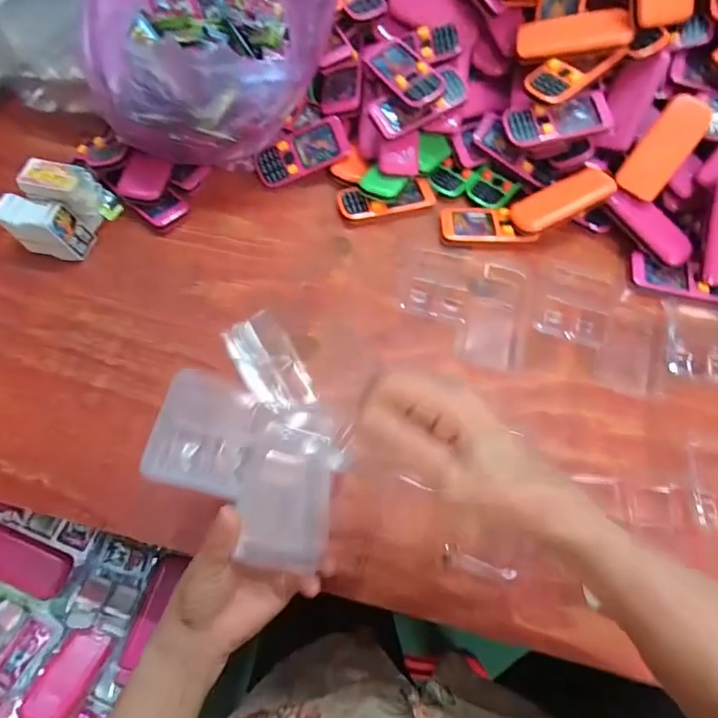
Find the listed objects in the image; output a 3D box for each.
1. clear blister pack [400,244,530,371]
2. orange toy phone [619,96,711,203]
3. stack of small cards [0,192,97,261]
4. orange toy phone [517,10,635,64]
[{"bbox_3d":[0.104,-0.054,0.474,0.126,0.013,0.127,13,65,4],"label":"clear blister pack"},{"bbox_3d":[0.311,-0.215,0.485,0.043,0.009,0.102,34,105,14],"label":"orange toy phone"},{"bbox_3d":[-0.309,-0.130,0.468,0.063,0.053,0.034,7,65,2],"label":"stack of small cards"},{"bbox_3d":[0.212,-0.322,0.472,0.102,0.010,0.039,1,84,18],"label":"orange toy phone"}]

